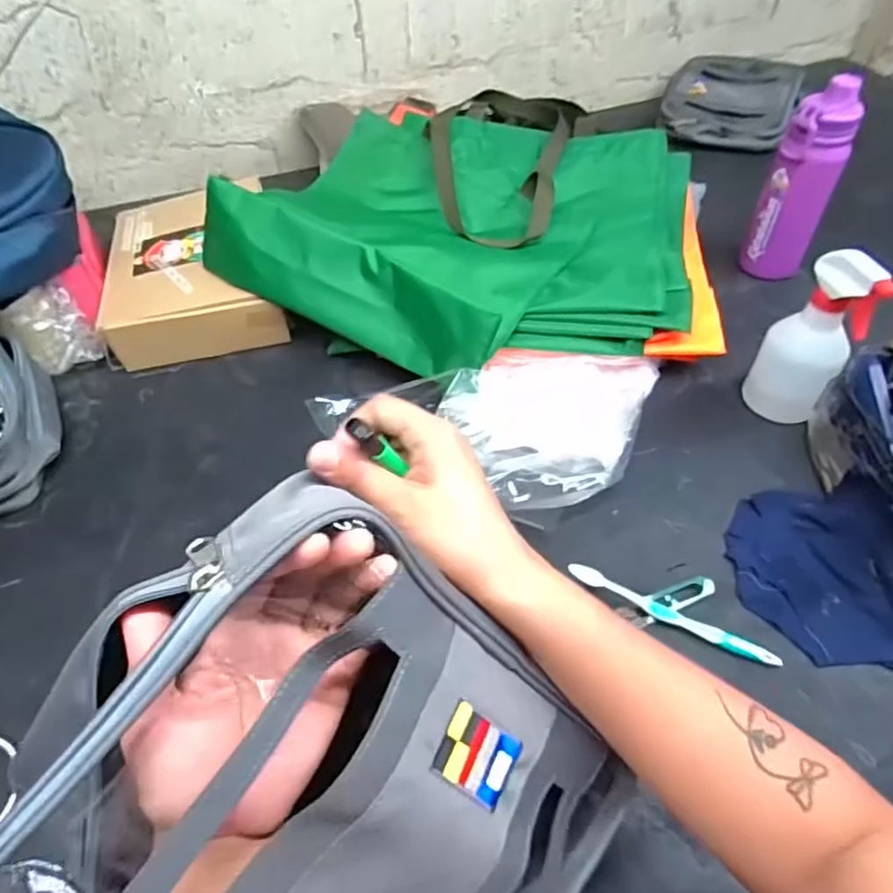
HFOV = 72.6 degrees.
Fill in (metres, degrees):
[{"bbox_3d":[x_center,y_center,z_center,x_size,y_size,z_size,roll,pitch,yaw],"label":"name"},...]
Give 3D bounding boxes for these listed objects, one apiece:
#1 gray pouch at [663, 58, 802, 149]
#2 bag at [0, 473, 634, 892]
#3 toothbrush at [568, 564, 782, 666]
[{"bbox_3d":[0.532,-0.652,1.132,0.221,0.046,0.346,21,53,19],"label":"gray pouch"},{"bbox_3d":[-0.038,0.180,0.279,0.215,0.293,0.063,-46,22,-14],"label":"bag"},{"bbox_3d":[0.190,0.141,0.514,0.176,0.025,0.017,18,53,17],"label":"toothbrush"}]

